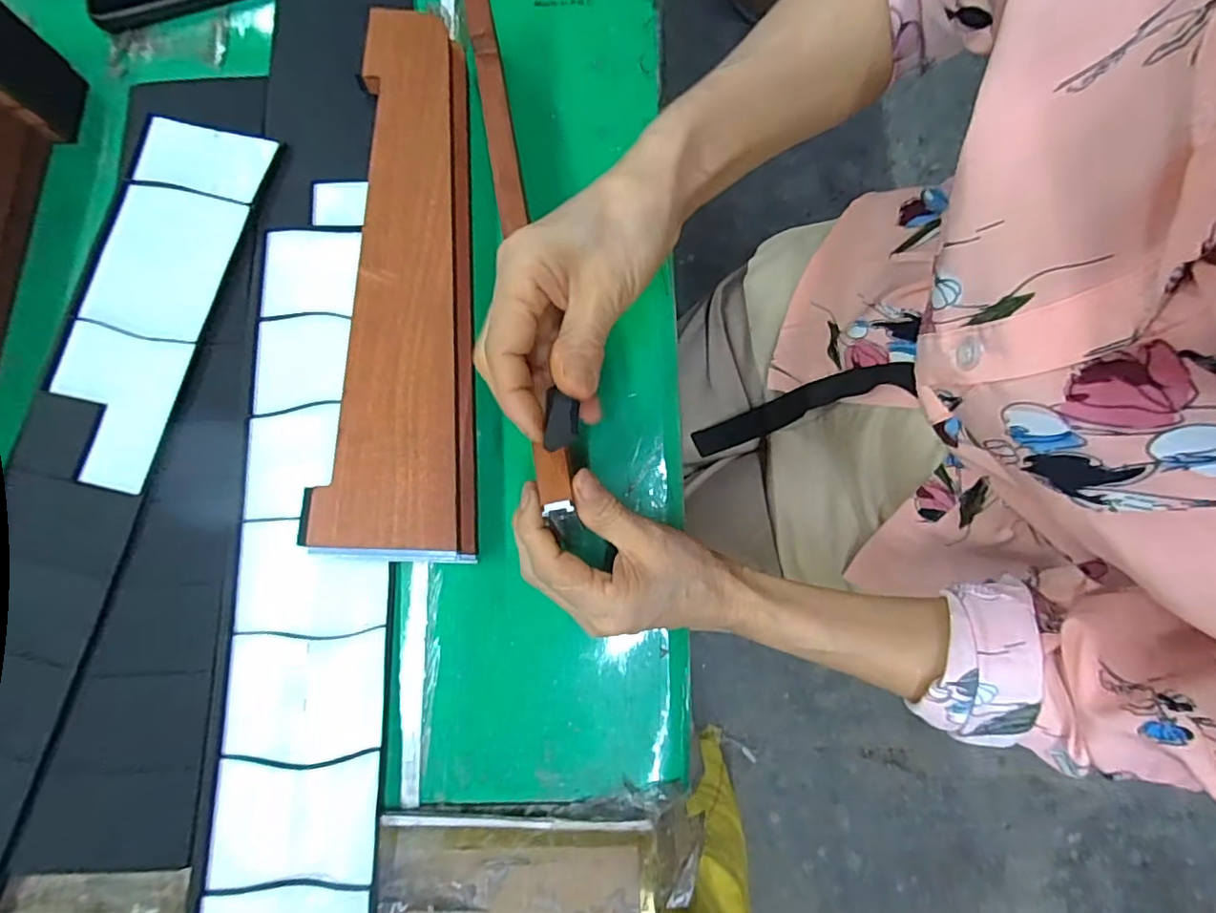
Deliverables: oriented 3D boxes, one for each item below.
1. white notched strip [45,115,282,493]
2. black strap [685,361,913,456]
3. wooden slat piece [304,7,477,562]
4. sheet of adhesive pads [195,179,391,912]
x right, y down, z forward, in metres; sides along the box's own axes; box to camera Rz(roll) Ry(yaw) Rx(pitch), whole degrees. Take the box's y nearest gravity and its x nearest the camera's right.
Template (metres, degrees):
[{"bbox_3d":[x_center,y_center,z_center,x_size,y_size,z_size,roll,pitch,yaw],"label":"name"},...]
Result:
[{"bbox_3d":[-0.293,-0.105,0.370,0.088,0.008,0.239,13,80,6],"label":"white notched strip"},{"bbox_3d":[0.133,-0.036,0.436,0.023,0.202,0.031,5,76,-26],"label":"black strap"},{"bbox_3d":[-0.125,-0.114,0.358,0.083,0.039,0.351,-3,78,0],"label":"wooden slat piece"},{"bbox_3d":[-0.173,0.055,0.340,0.091,0.010,0.467,-2,78,2],"label":"sheet of adhesive pads"}]

